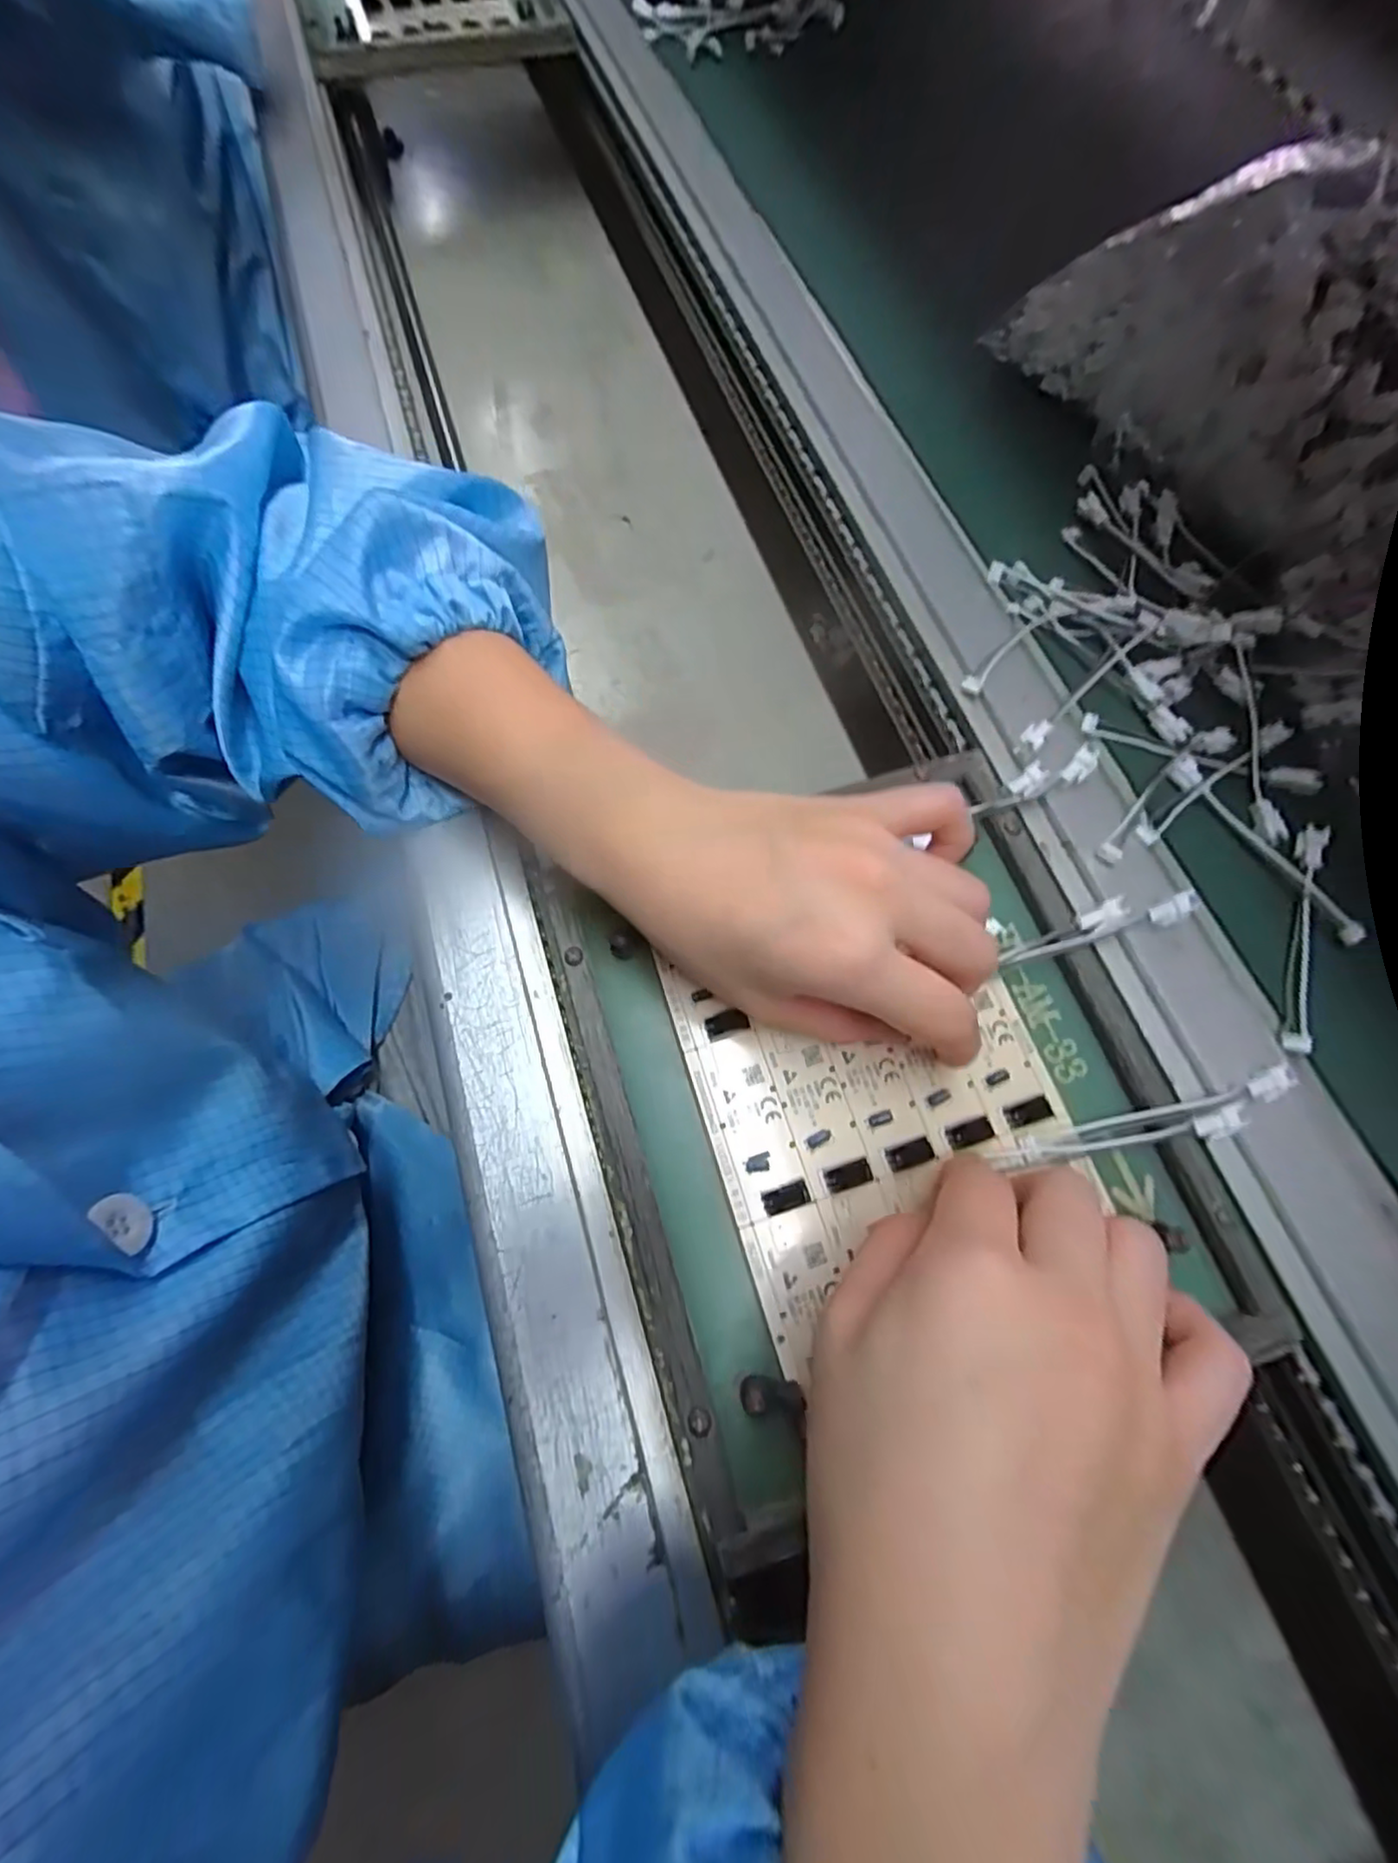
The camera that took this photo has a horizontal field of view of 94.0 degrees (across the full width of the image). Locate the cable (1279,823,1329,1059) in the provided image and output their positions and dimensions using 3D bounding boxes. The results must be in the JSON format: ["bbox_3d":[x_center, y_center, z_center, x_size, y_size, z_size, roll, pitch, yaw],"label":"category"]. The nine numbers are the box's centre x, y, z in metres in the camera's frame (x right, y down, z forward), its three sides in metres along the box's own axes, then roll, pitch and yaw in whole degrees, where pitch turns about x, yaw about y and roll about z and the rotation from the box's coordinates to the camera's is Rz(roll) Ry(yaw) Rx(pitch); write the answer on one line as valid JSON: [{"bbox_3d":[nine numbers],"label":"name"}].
[{"bbox_3d":[0.244,0.001,0.262,0.009,0.010,0.098,19,70,6],"label":"cable"}]

